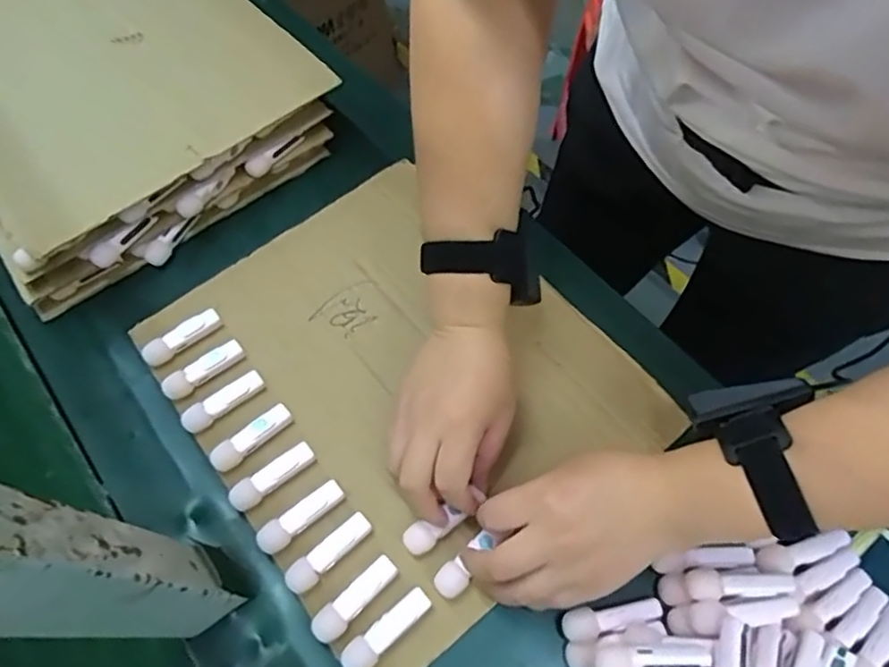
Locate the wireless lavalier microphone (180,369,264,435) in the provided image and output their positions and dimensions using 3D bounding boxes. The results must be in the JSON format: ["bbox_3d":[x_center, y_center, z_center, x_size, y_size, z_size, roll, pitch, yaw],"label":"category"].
[{"bbox_3d":[-0.170,0.051,0.489,0.065,0.014,0.019,-40,67,-14],"label":"wireless lavalier microphone"}]

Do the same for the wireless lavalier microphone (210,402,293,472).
[{"bbox_3d":[-0.143,0.076,0.472,0.064,0.016,0.018,-39,67,-14],"label":"wireless lavalier microphone"}]

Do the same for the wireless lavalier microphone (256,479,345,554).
[{"bbox_3d":[-0.100,0.127,0.444,0.064,0.016,0.017,-39,67,-14],"label":"wireless lavalier microphone"}]

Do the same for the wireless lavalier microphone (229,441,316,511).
[{"bbox_3d":[-0.124,0.103,0.460,0.064,0.015,0.017,-38,67,-13],"label":"wireless lavalier microphone"}]

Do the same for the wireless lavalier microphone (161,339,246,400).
[{"bbox_3d":[-0.189,0.028,0.499,0.065,0.014,0.015,-37,66,-12],"label":"wireless lavalier microphone"}]

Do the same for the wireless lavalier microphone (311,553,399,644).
[{"bbox_3d":[-0.059,0.174,0.419,0.019,0.014,0.064,40,73,21],"label":"wireless lavalier microphone"}]

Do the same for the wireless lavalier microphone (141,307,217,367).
[{"bbox_3d":[-0.212,0.003,0.513,0.064,0.016,0.015,-42,68,-15],"label":"wireless lavalier microphone"}]

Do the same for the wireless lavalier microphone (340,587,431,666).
[{"bbox_3d":[-0.037,0.190,0.407,0.064,0.011,0.018,-41,67,-14],"label":"wireless lavalier microphone"}]

